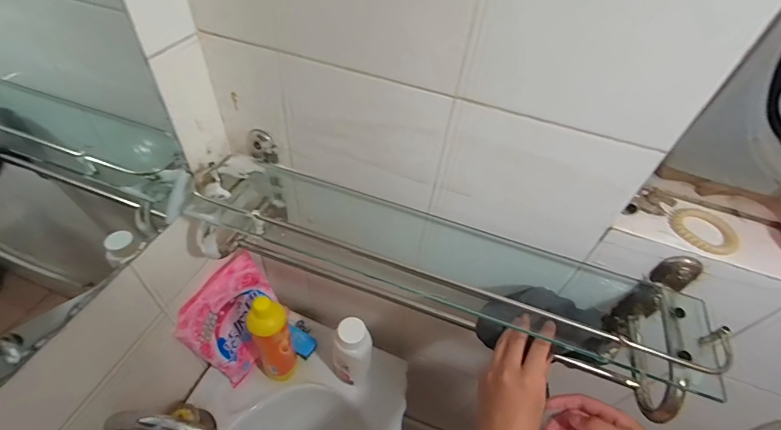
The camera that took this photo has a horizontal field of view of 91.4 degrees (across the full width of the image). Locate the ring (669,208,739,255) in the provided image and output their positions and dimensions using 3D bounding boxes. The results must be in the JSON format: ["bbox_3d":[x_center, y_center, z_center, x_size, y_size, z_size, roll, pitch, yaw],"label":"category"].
[{"bbox_3d":[0.356,0.016,0.432,0.066,0.007,0.067,3,49,-3],"label":"ring"}]

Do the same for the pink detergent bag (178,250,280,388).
[{"bbox_3d":[-0.270,0.179,0.664,0.040,0.193,0.156,9,47,30],"label":"pink detergent bag"}]

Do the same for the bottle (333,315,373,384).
[{"bbox_3d":[-0.066,0.244,0.659,0.063,0.189,0.048,-3,49,-8],"label":"bottle"}]

